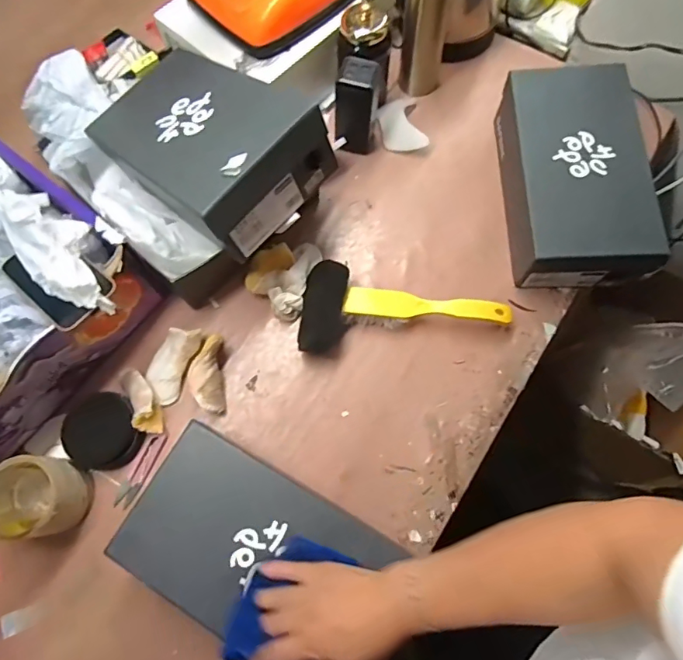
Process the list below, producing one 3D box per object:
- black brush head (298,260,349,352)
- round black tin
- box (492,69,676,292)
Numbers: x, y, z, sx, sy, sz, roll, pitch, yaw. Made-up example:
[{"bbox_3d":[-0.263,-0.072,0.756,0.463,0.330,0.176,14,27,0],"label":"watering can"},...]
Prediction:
[{"bbox_3d":[-0.024,-0.029,0.643,0.056,0.050,0.120,6,72,3],"label":"black brush head"},{"bbox_3d":[-0.299,0.126,0.596,0.097,0.026,0.088,13,73,5],"label":"round black tin"},{"bbox_3d":[0.313,-0.211,0.651,0.160,0.105,0.295,-1,72,1],"label":"box"}]

